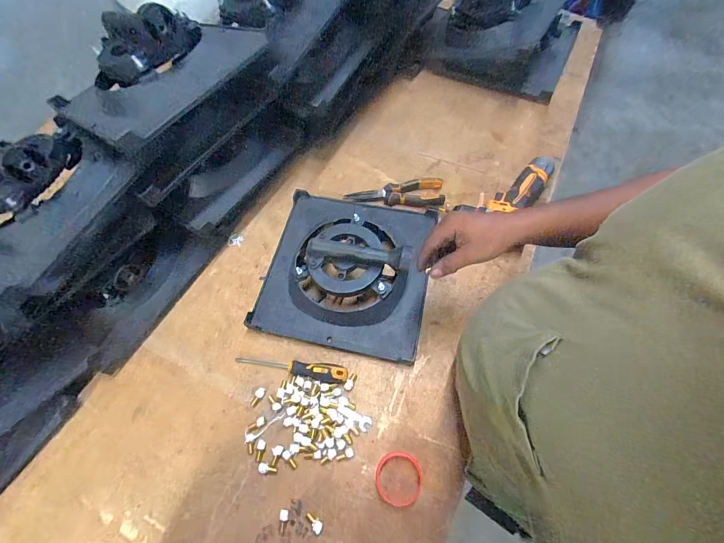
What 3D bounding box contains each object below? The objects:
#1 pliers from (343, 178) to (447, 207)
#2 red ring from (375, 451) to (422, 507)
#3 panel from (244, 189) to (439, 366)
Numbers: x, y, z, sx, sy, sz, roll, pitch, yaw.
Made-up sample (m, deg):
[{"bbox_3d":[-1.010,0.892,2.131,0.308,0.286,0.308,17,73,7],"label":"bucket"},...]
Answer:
[{"bbox_3d":[0.069,-0.164,0.707,0.203,0.024,0.072,1,65,2],"label":"pliers"},{"bbox_3d":[0.055,0.308,0.494,0.068,0.007,0.070,-1,65,1],"label":"red ring"},{"bbox_3d":[-0.033,-0.023,0.599,0.305,0.098,0.303,10,66,6],"label":"panel"}]

